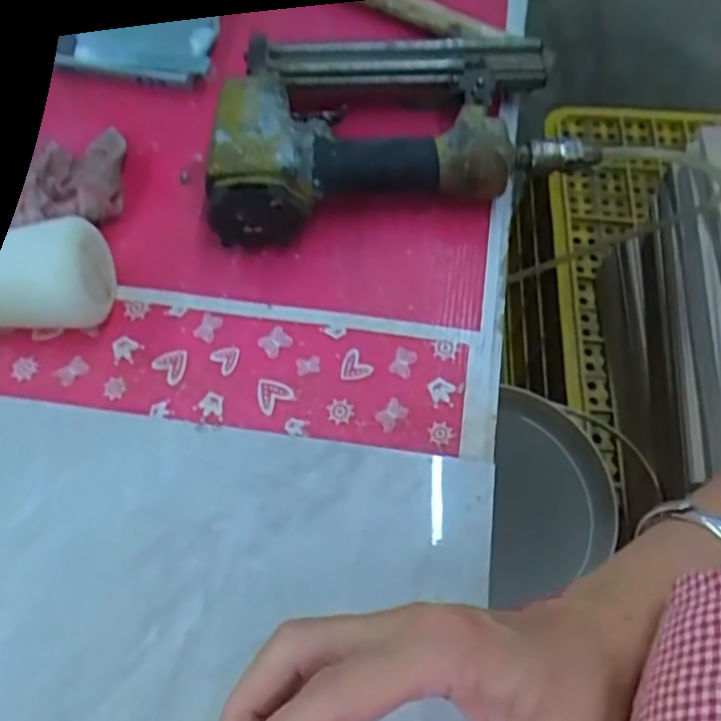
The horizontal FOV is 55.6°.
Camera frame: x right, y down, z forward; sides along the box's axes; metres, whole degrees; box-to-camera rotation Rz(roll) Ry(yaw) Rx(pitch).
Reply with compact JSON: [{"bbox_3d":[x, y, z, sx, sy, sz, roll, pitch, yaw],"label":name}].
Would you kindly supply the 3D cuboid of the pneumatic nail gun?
[{"bbox_3d":[0.018,-0.164,0.469,0.252,0.060,0.152,-10,65,-8],"label":"pneumatic nail gun"}]

